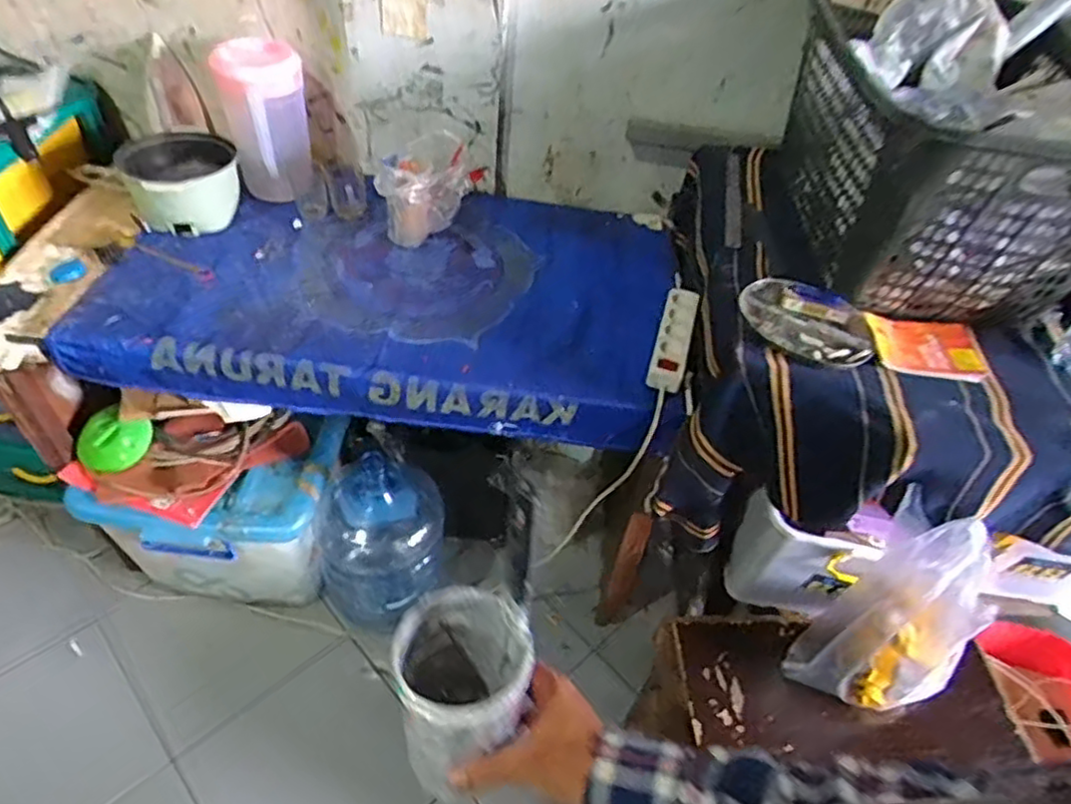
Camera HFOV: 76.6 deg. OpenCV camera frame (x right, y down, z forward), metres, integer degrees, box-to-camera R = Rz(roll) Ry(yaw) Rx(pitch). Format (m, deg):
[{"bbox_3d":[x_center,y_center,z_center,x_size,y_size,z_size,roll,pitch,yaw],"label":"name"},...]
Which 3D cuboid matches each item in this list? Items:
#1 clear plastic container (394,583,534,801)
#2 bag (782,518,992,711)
[{"bbox_3d":[-0.058,0.224,0.538,0.093,0.160,0.103,-26,54,-26],"label":"clear plastic container"},{"bbox_3d":[0.511,0.328,0.970,0.130,0.347,0.184,-24,53,-24],"label":"bag"}]

